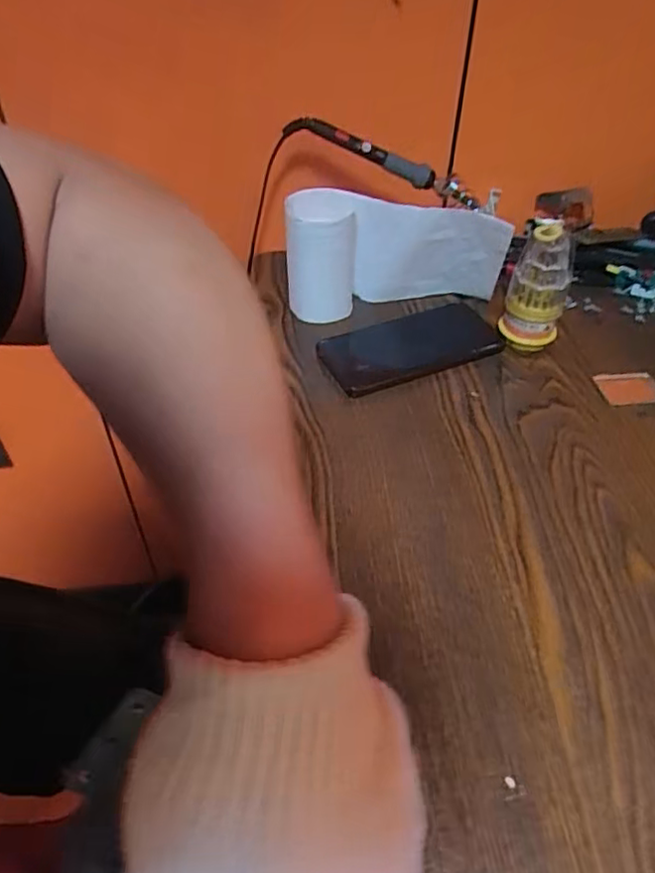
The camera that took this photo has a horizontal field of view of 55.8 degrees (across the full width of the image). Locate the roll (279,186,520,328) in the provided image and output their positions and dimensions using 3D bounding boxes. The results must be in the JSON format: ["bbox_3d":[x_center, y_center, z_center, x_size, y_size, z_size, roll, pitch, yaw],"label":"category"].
[{"bbox_3d":[0.061,-0.164,0.576,0.195,0.107,0.051,-2,46,-1],"label":"roll"}]

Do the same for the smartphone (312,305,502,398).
[{"bbox_3d":[0.078,-0.082,0.565,0.158,0.011,0.074,-18,62,-13],"label":"smartphone"}]

